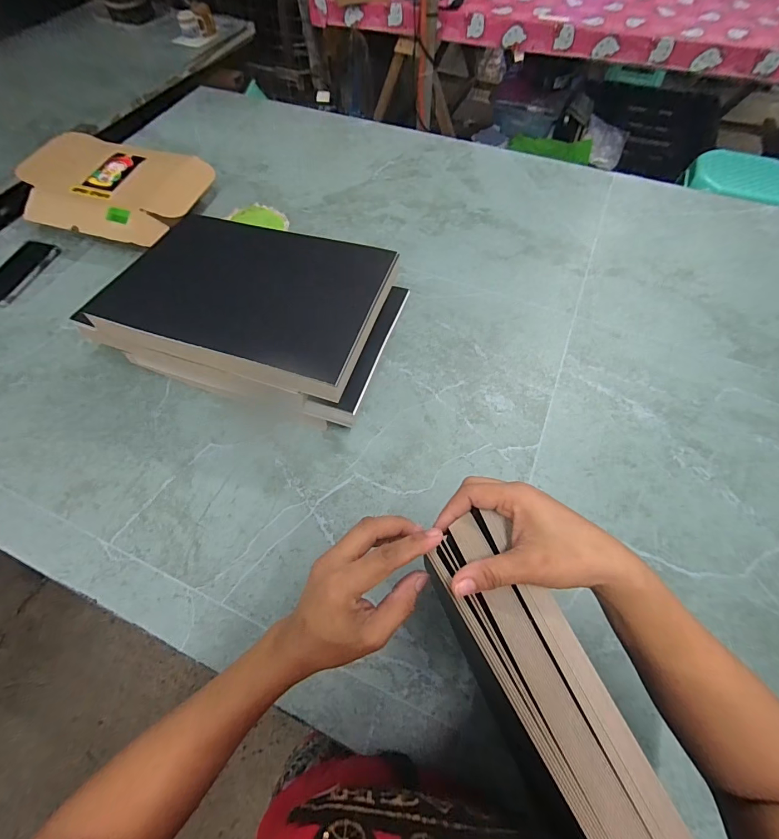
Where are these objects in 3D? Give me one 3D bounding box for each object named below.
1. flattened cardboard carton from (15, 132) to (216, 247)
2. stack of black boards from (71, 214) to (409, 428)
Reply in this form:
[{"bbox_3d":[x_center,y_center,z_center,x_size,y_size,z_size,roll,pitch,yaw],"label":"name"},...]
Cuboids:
[{"bbox_3d":[-0.605,-0.505,0.823,0.388,0.062,0.251,18,64,10],"label":"flattened cardboard carton"},{"bbox_3d":[-0.201,-0.159,0.618,0.395,0.138,0.249,17,64,9],"label":"stack of black boards"}]

